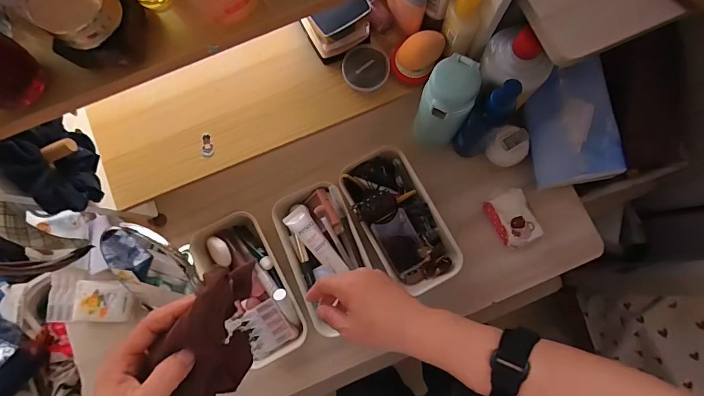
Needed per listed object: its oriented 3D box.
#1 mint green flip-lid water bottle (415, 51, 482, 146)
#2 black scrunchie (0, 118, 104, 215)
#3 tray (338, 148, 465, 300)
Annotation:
[{"bbox_3d":[0.115,-0.114,0.459,0.059,0.132,0.062,0,81,2],"label":"mint green flip-lid water bottle"},{"bbox_3d":[-0.291,-0.029,0.363,0.034,0.090,0.090,-11,81,0],"label":"black scrunchie"},{"bbox_3d":[0.066,0.030,0.515,0.098,0.047,0.196,-29,82,-3],"label":"tray"}]

